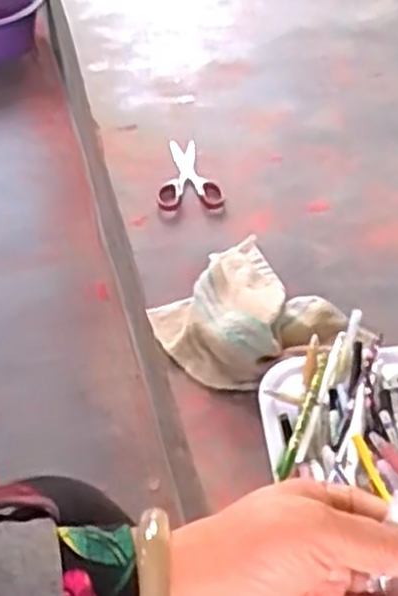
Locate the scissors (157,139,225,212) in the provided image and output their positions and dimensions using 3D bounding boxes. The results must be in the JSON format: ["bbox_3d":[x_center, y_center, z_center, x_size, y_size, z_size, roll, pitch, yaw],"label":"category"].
[{"bbox_3d":[-0.018,-0.164,1.057,0.084,0.016,0.136,-6,47,-7],"label":"scissors"}]

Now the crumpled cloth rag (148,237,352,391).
[{"bbox_3d":[0.050,0.007,0.852,0.178,0.058,0.188,-32,55,-27],"label":"crumpled cloth rag"}]

